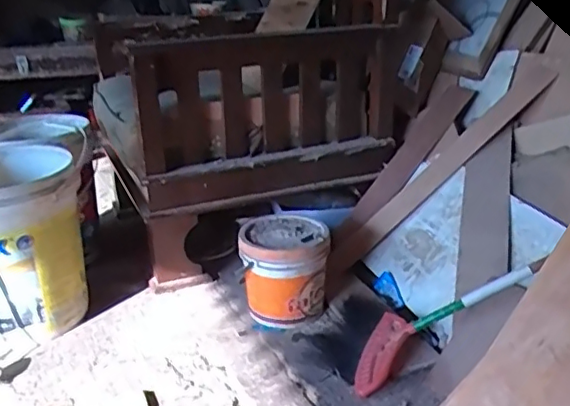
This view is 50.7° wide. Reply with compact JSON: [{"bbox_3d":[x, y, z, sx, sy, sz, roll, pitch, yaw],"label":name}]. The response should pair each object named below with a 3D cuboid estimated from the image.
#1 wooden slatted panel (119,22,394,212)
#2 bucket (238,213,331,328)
[{"bbox_3d":[-0.028,-0.223,1.523,0.687,0.401,0.143,-13,25,-25],"label":"wooden slatted panel"},{"bbox_3d":[0.002,0.154,1.396,0.197,0.200,0.188,-1,23,3],"label":"bucket"}]

